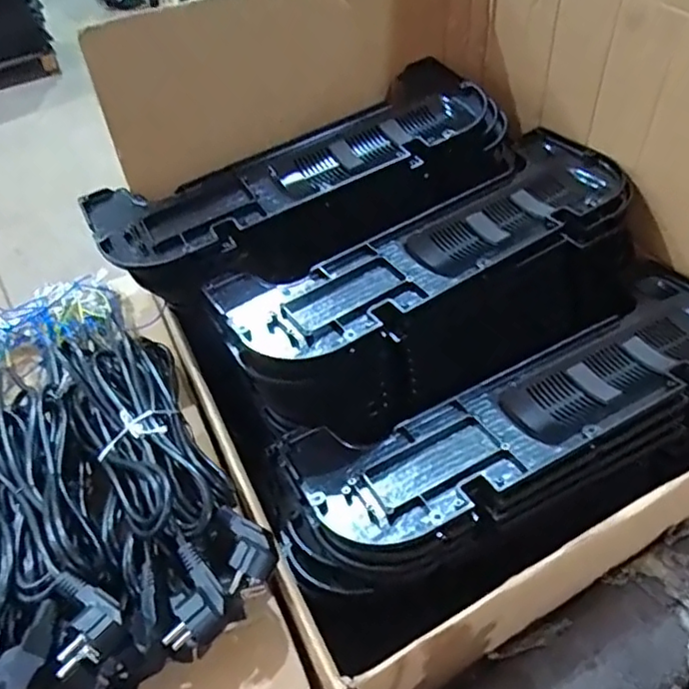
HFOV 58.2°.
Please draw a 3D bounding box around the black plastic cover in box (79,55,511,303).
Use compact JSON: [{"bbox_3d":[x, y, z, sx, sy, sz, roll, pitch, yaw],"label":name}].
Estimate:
[{"bbox_3d":[-0.040,-0.190,0.716,0.480,0.069,0.215,-25,52,-16],"label":"black plastic cover in box"}]

